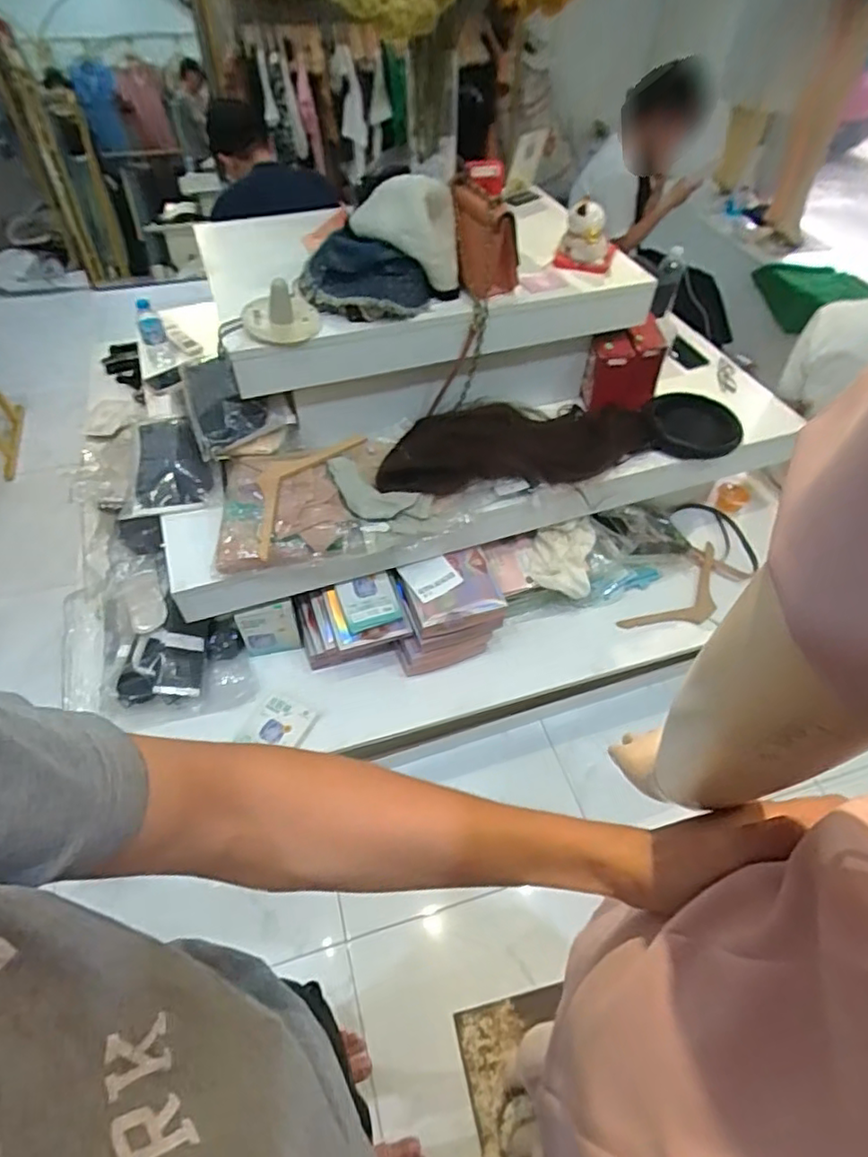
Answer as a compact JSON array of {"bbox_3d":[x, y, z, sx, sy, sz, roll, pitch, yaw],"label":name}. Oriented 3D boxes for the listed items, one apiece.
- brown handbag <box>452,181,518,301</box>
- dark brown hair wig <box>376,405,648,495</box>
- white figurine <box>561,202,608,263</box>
[{"bbox_3d":[0.089,-0.572,1.040,0.113,0.149,0.098,4,51,3],"label":"brown handbag"},{"bbox_3d":[0.174,-0.285,1.294,0.595,0.057,0.211,-7,51,-6],"label":"dark brown hair wig"},{"bbox_3d":[0.280,-0.633,1.108,0.078,0.111,0.061,12,52,9],"label":"white figurine"}]

